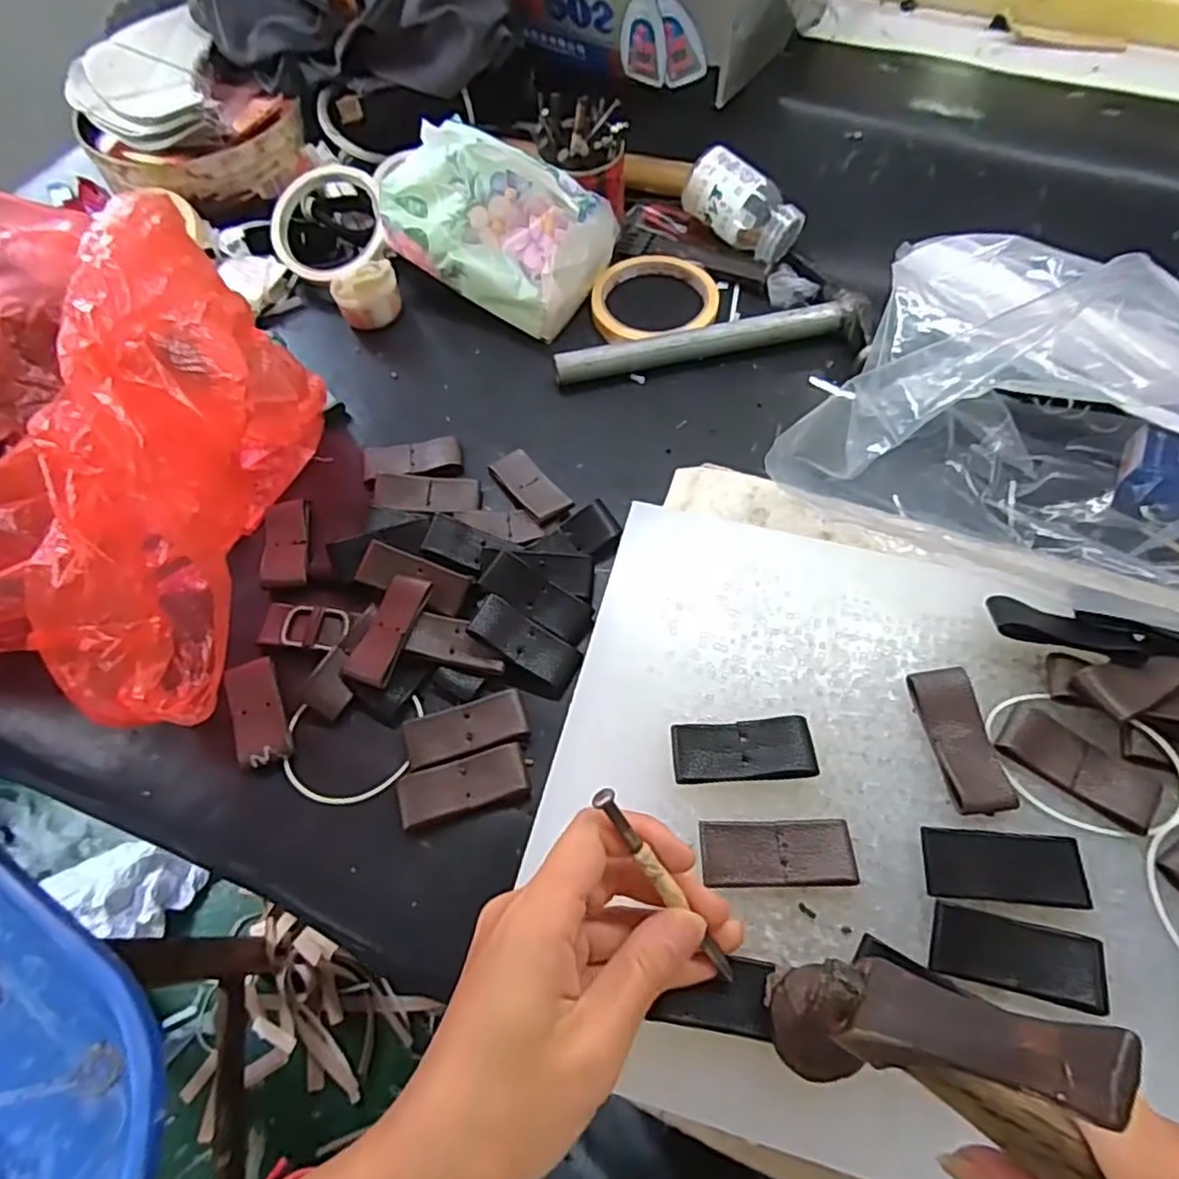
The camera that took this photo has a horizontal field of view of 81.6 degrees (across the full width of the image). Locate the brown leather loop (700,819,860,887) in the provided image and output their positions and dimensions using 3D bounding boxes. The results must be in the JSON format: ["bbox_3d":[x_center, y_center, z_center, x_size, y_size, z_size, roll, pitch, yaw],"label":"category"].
[{"bbox_3d":[0.078,0.109,0.282,0.062,0.008,0.025,-1,61,2],"label":"brown leather loop"}]

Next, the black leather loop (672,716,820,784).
[{"bbox_3d":[0.068,0.072,0.303,0.061,0.010,0.027,-4,61,0],"label":"black leather loop"}]

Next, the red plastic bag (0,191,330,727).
[{"bbox_3d":[-0.322,-0.098,0.376,0.351,0.165,0.286,15,63,10],"label":"red plastic bag"}]

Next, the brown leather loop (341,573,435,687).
[{"bbox_3d":[-0.109,0.022,0.372,0.025,0.012,0.063,17,63,12],"label":"brown leather loop"}]

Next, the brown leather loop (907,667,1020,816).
[{"bbox_3d":[0.164,0.066,0.302,0.028,0.010,0.063,-7,61,-2],"label":"brown leather loop"}]

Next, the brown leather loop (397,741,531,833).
[{"bbox_3d":[-0.063,0.098,0.340,0.063,0.006,0.028,-15,62,-6],"label":"brown leather loop"}]

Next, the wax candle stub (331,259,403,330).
[{"bbox_3d":[-0.164,-0.219,0.507,0.046,0.040,0.039,-19,62,-8],"label":"wax candle stub"}]

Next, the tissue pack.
[{"bbox_3d":[-0.066,-0.263,0.492,0.144,0.099,0.090,28,66,16],"label":"tissue pack"}]

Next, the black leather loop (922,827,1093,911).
[{"bbox_3d":[0.168,0.112,0.276,0.063,0.010,0.026,3,61,4],"label":"black leather loop"}]

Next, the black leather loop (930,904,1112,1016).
[{"bbox_3d":[0.163,0.140,0.262,0.061,0.006,0.025,12,62,9],"label":"black leather loop"}]

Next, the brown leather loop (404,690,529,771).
[{"bbox_3d":[-0.064,0.072,0.354,0.062,0.004,0.028,-16,62,-7],"label":"brown leather loop"}]

